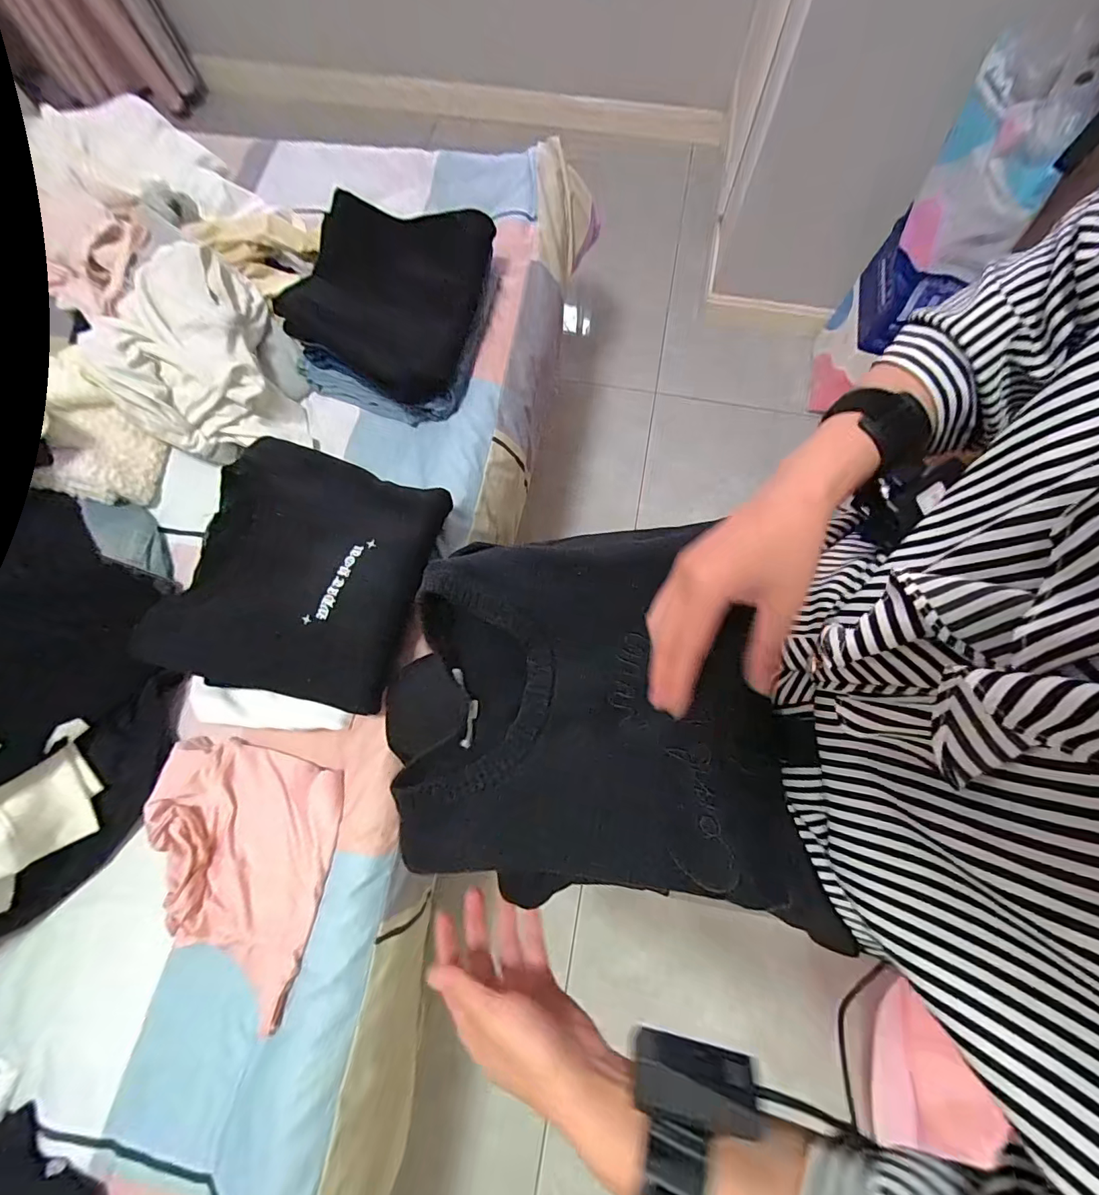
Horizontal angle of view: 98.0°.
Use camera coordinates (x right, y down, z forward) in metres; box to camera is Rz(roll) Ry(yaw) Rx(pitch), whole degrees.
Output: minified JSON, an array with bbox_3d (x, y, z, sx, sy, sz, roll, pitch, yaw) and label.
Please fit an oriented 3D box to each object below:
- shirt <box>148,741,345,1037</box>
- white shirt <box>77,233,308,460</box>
[{"bbox_3d":[-0.333,0.278,0.502,0.206,0.034,0.220,12,72,4],"label":"shirt"},{"bbox_3d":[-0.489,-0.335,0.664,0.198,0.126,0.274,-19,72,-6],"label":"white shirt"}]

